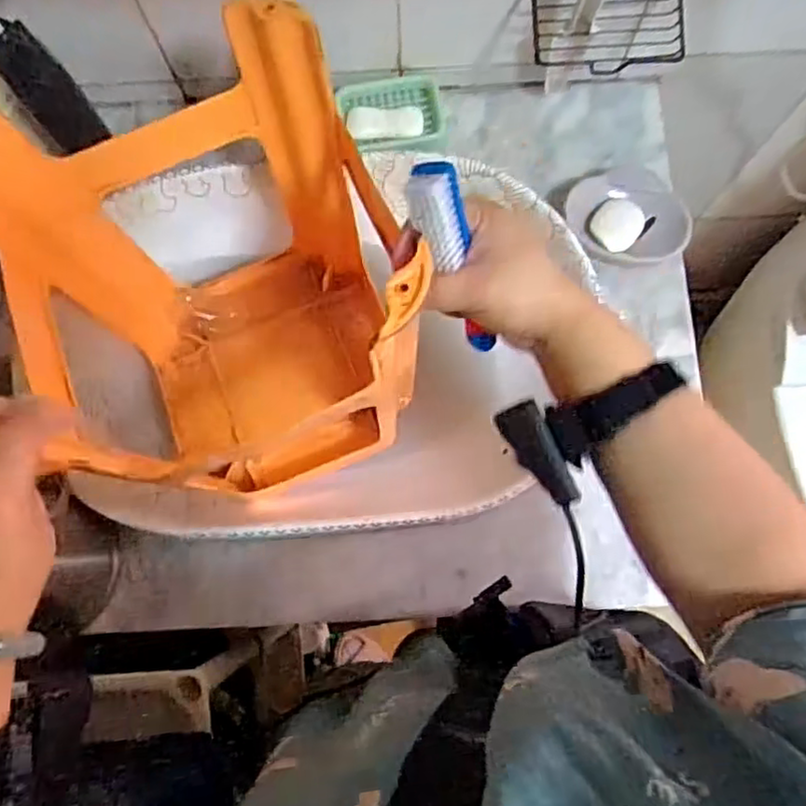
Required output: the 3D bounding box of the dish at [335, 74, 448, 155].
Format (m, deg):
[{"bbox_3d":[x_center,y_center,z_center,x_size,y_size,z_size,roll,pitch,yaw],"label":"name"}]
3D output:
[{"bbox_3d":[-0.012,-0.323,0.753,0.114,0.028,0.085,-7,76,-3],"label":"dish"}]

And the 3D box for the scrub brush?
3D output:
[{"bbox_3d":[0.035,-0.084,0.434,0.035,0.148,0.027,-38,50,-10],"label":"scrub brush"}]

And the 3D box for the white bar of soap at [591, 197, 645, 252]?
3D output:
[{"bbox_3d":[0.228,-0.191,0.711,0.049,0.018,0.072,31,77,6],"label":"white bar of soap"}]

